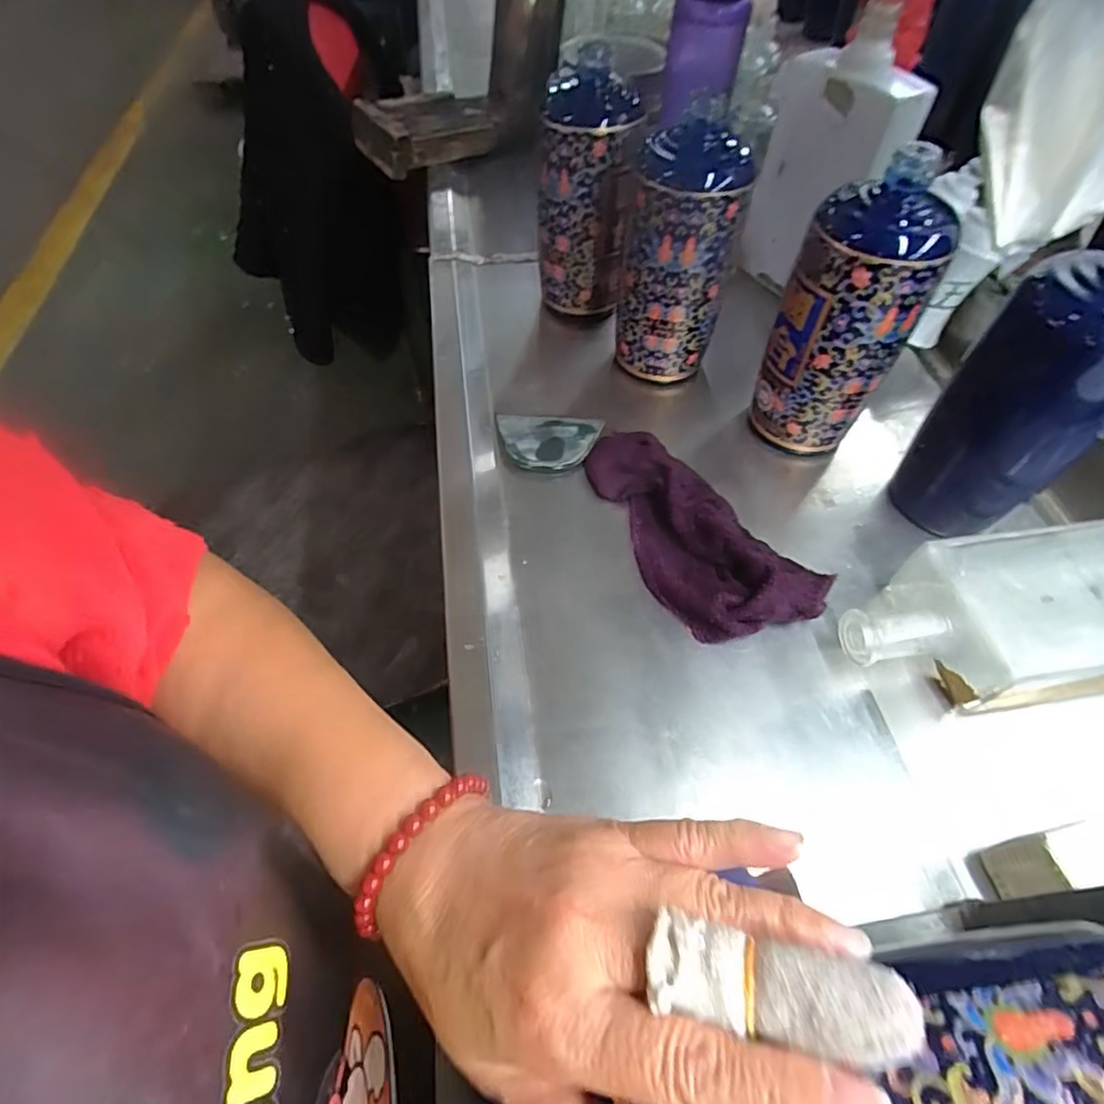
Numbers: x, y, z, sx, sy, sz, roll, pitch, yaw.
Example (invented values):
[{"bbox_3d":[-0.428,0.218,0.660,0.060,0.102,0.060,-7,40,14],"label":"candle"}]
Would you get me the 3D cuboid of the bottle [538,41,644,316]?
[{"bbox_3d":[0.029,-0.293,0.498,0.076,0.167,0.066,8,56,7],"label":"bottle"}]

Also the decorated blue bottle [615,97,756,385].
[{"bbox_3d":[0.094,-0.215,0.447,0.079,0.172,0.064,23,59,16],"label":"decorated blue bottle"}]

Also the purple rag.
[{"bbox_3d":[0.092,-0.024,0.397,0.097,0.026,0.179,-25,58,-14],"label":"purple rag"}]

